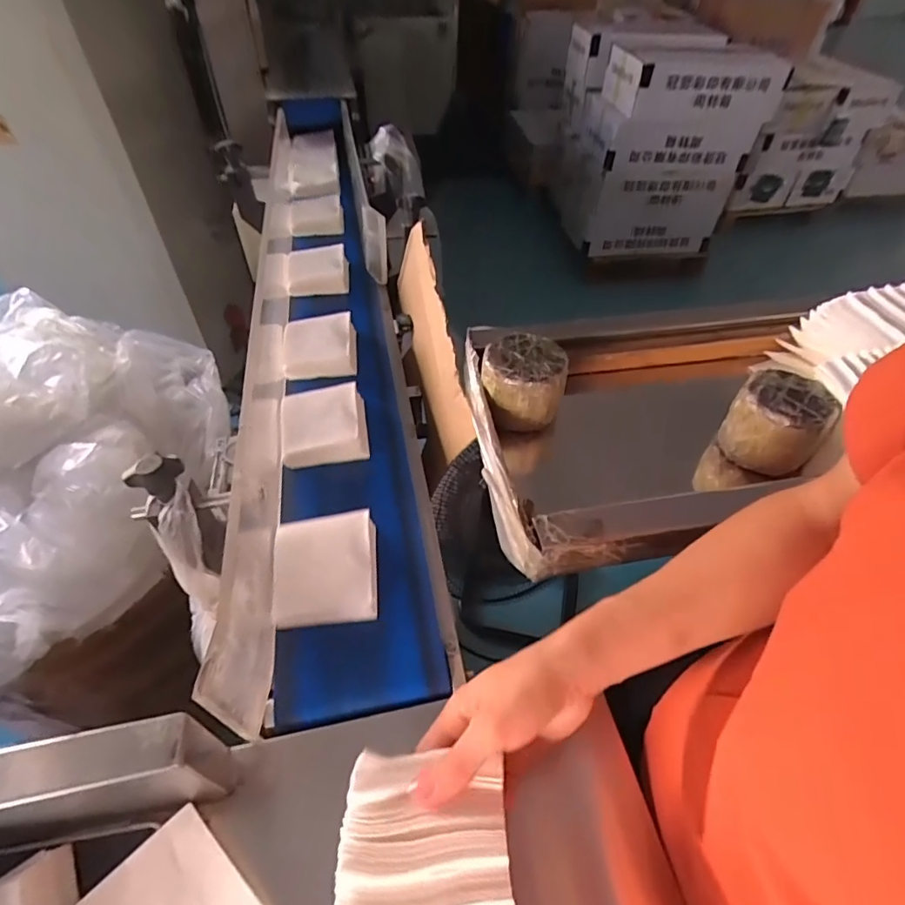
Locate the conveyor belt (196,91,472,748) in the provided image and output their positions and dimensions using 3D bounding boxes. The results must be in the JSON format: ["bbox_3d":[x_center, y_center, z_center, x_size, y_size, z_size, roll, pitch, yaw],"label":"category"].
[{"bbox_3d":[-0.200,-0.272,0.791,0.180,0.108,1.262,-8,49,-9],"label":"conveyor belt"}]

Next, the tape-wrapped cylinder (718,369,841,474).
[{"bbox_3d":[0.327,-0.032,0.534,0.084,0.073,0.084,30,54,22],"label":"tape-wrapped cylinder"}]

